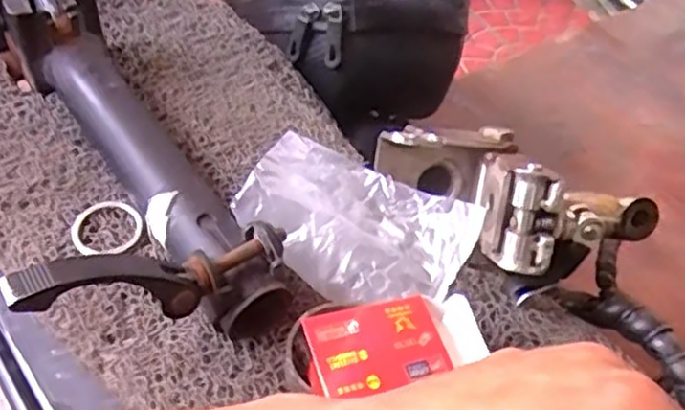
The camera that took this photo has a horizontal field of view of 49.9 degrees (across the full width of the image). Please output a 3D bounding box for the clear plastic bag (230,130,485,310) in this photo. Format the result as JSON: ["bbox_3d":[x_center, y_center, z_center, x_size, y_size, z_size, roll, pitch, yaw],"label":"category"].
[{"bbox_3d":[0.007,0.009,0.366,0.107,0.035,0.069,26,54,15],"label":"clear plastic bag"}]

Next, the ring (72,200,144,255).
[{"bbox_3d":[-0.122,0.012,0.380,0.035,0.006,0.031,-31,72,-15],"label":"ring"}]

